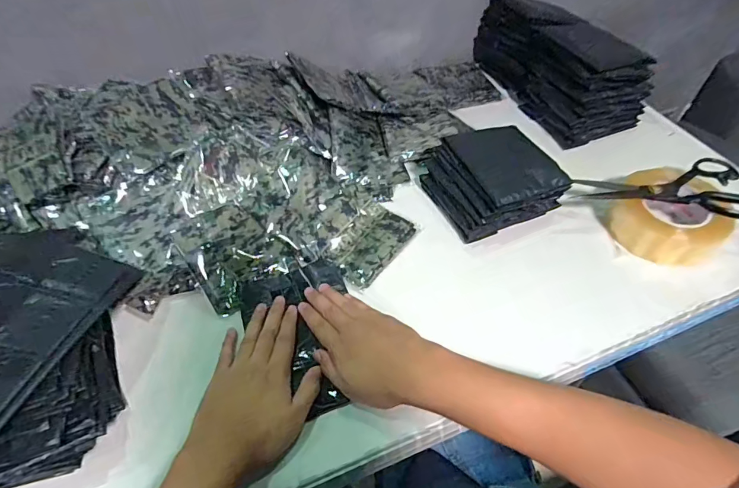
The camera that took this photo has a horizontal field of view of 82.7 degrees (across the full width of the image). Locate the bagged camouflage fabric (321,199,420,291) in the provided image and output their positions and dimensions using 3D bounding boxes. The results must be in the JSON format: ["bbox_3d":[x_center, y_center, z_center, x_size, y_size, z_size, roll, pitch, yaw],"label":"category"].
[{"bbox_3d":[0.000,-0.003,0.573,0.083,0.011,0.131,32,59,24],"label":"bagged camouflage fabric"}]

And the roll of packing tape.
[{"bbox_3d":[0.390,-0.038,0.556,0.125,0.056,0.139,-15,53,-10],"label":"roll of packing tape"}]

